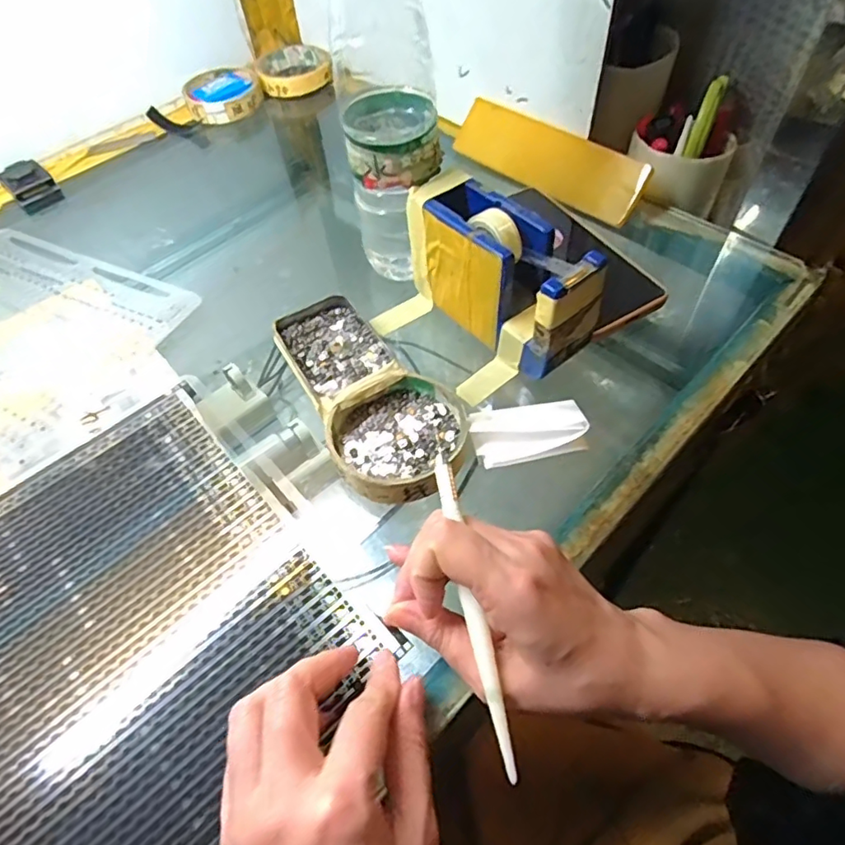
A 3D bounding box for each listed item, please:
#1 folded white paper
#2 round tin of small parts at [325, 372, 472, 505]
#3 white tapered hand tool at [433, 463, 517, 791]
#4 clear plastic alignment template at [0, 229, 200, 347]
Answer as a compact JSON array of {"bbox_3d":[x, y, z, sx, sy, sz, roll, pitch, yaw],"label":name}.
[{"bbox_3d":[0.063,0.004,0.338,0.066,0.018,0.038,-13,55,-4],"label":"folded white paper"},{"bbox_3d":[-0.012,0.009,0.335,0.083,0.021,0.078,-2,55,3],"label":"round tin of small parts"},{"bbox_3d":[0.022,0.080,0.245,0.008,0.006,0.138,-11,73,-5],"label":"white tapered hand tool"},{"bbox_3d":[-0.288,-0.123,0.463,0.251,0.005,0.052,24,61,22],"label":"clear plastic alignment template"}]

